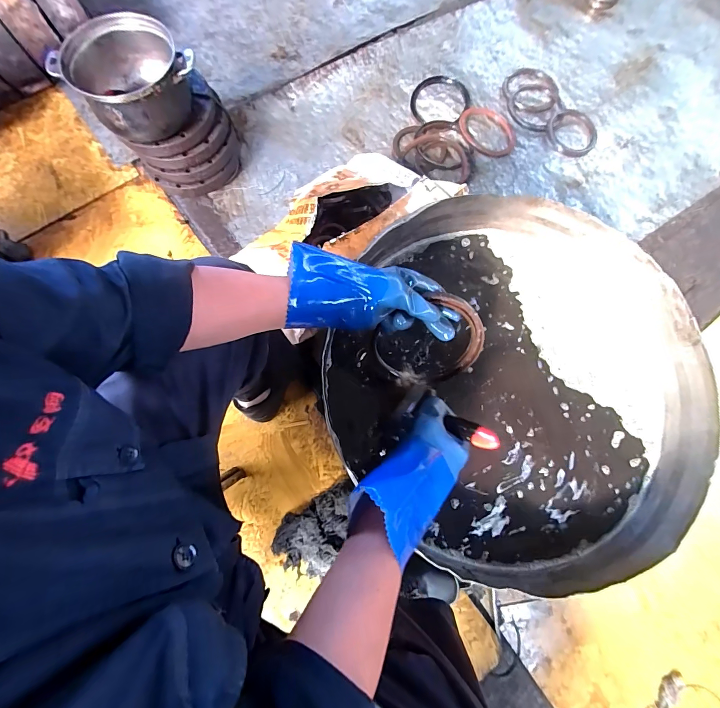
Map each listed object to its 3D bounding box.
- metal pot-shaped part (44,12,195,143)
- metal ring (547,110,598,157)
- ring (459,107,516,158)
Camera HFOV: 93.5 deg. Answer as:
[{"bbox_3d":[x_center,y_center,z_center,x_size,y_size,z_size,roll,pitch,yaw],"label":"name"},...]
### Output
[{"bbox_3d":[-0.492,-0.586,0.727,0.273,0.110,0.223,-18,78,-8],"label":"metal pot-shaped part"},{"bbox_3d":[0.615,-0.640,0.979,0.143,0.025,0.143,0,78,-1],"label":"metal ring"},{"bbox_3d":[0.358,-0.625,0.955,0.169,0.026,0.135,29,79,5],"label":"ring"}]

